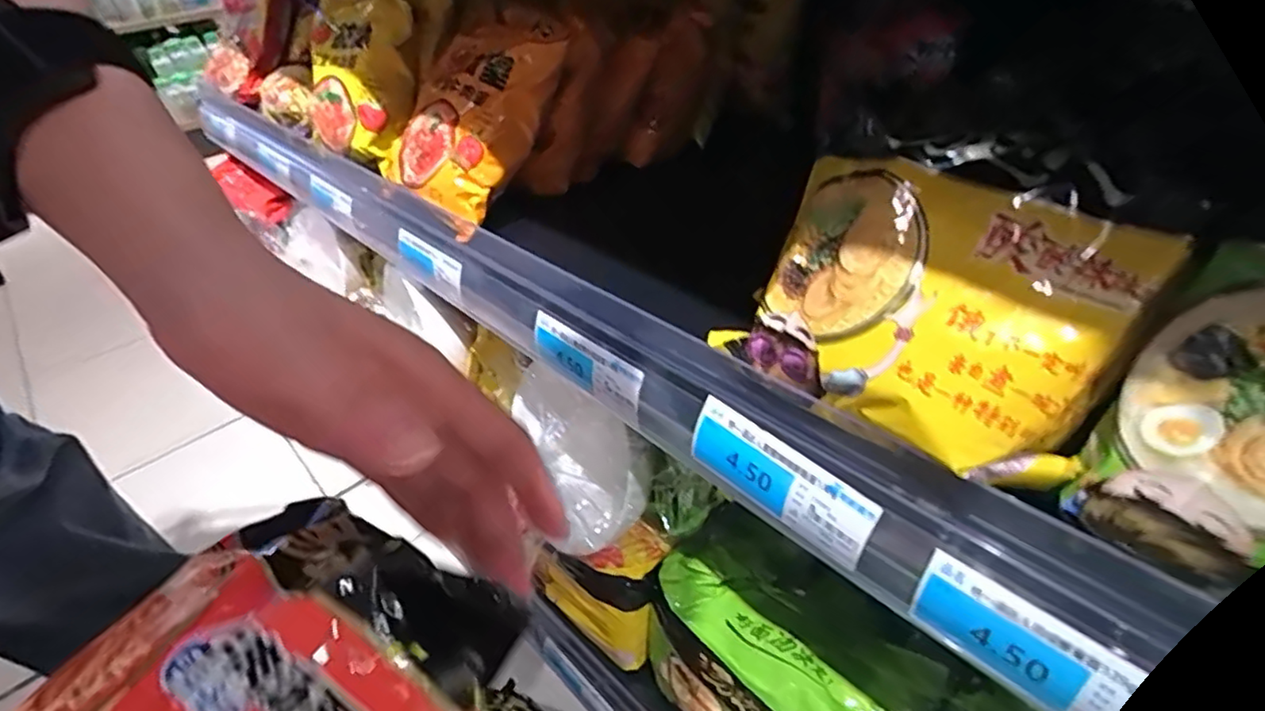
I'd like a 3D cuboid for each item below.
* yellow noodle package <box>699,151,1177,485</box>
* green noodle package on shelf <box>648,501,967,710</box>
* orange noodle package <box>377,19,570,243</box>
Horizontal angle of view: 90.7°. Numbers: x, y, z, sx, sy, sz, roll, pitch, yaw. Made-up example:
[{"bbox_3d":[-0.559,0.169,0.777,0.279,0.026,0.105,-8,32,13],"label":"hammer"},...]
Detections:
[{"bbox_3d":[0.117,-0.018,0.253,0.130,0.097,0.045,36,8,36],"label":"yellow noodle package"},{"bbox_3d":[0.103,0.225,0.448,0.111,0.128,0.192,-34,46,-32],"label":"green noodle package on shelf"},{"bbox_3d":[-0.123,-0.183,0.471,0.126,0.035,0.161,27,88,30],"label":"orange noodle package"}]

